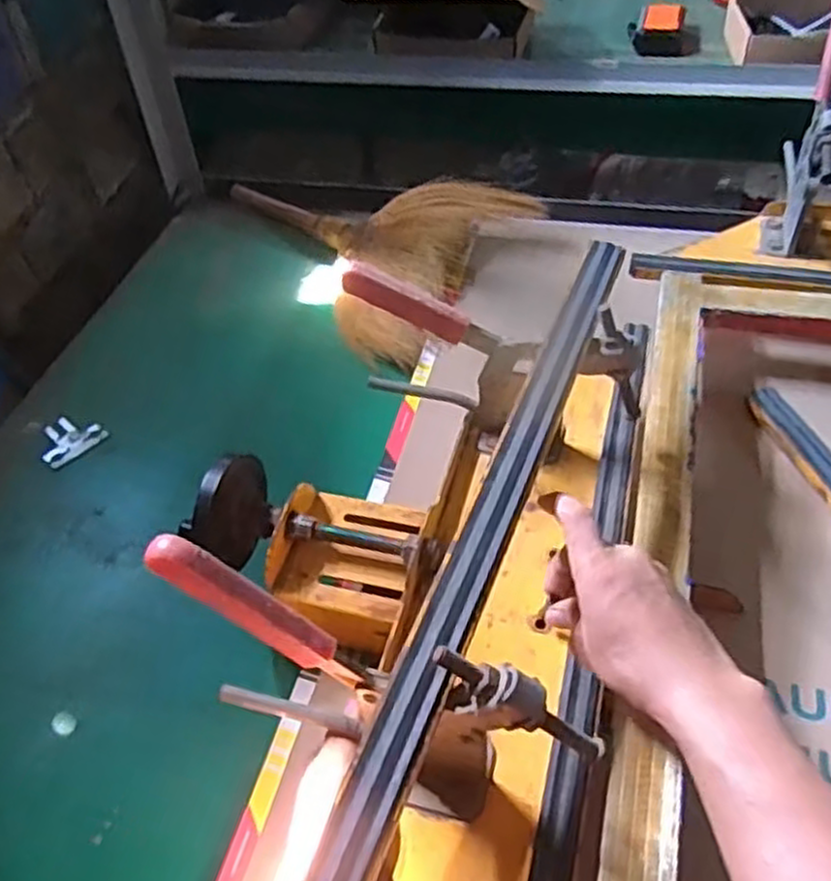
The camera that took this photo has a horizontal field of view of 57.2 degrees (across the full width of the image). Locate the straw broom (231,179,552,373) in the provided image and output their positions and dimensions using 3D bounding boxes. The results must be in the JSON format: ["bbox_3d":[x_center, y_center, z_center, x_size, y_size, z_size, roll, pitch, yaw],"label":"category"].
[{"bbox_3d":[-0.098,-0.275,0.969,0.483,0.076,0.306,29,57,28],"label":"straw broom"}]

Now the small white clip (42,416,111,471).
[{"bbox_3d":[-0.364,-0.003,0.801,0.064,0.010,0.055,-37,55,-24],"label":"small white clip"}]

